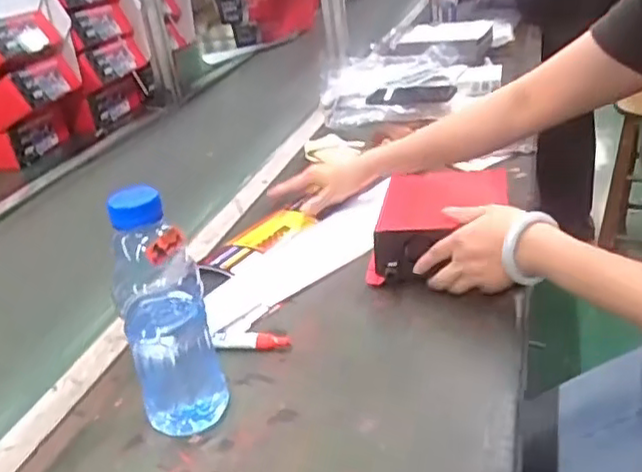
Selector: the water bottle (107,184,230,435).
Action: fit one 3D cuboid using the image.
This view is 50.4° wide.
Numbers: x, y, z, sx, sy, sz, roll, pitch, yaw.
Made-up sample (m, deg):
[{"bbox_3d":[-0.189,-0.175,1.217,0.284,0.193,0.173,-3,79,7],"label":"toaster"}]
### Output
[{"bbox_3d":[-0.127,0.064,0.565,0.068,0.222,0.056,-13,26,-9],"label":"water bottle"}]

